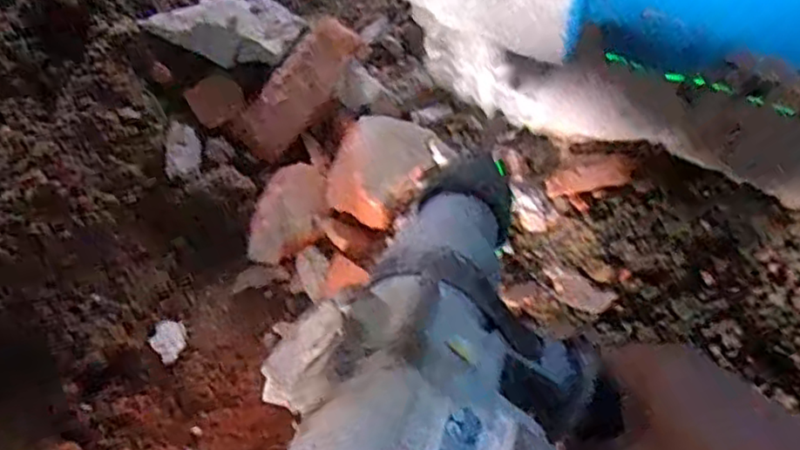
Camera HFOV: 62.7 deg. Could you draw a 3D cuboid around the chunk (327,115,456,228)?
[{"bbox_3d":[-0.015,-0.047,0.543,0.078,0.057,0.096,35,76,10],"label":"chunk"}]

